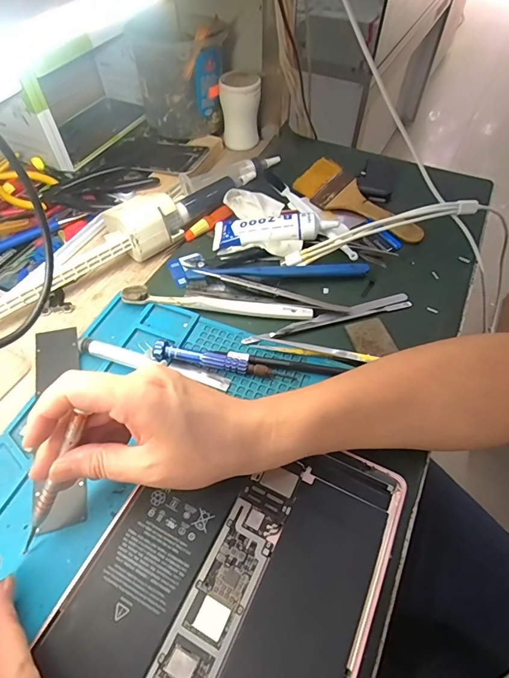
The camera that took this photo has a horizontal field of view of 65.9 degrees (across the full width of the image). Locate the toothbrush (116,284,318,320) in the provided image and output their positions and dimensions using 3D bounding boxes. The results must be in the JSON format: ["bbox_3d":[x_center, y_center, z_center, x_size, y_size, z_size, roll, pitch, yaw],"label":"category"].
[{"bbox_3d":[-0.036,-0.035,0.379,0.183,0.015,0.016,4,55,3],"label":"toothbrush"}]

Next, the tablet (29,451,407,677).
[{"bbox_3d":[-0.022,0.165,0.243,0.171,0.008,0.239,23,58,15],"label":"tablet"}]

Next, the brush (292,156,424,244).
[{"bbox_3d":[0.124,-0.164,0.467,0.064,0.020,0.164,-37,62,-23],"label":"brush"}]

